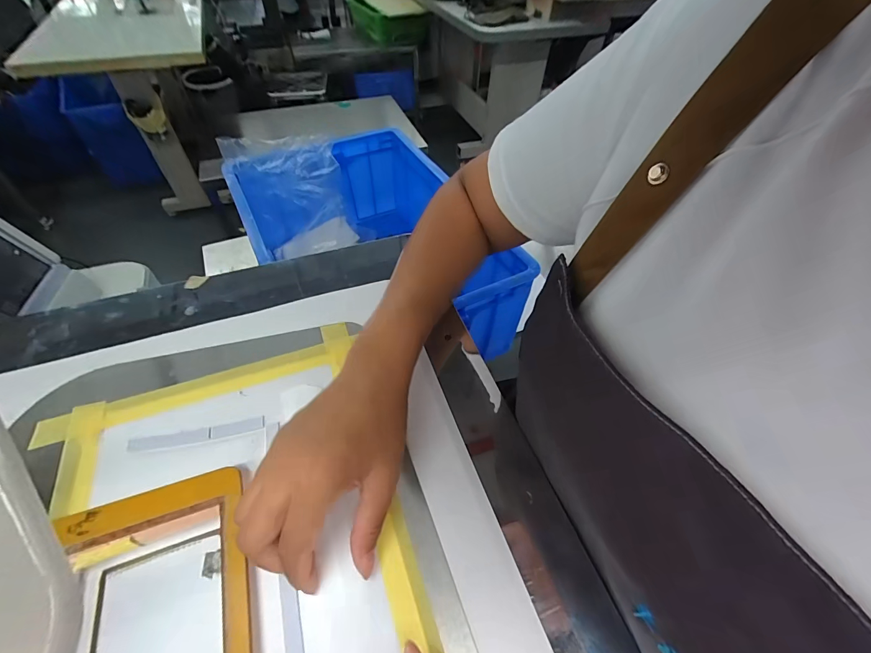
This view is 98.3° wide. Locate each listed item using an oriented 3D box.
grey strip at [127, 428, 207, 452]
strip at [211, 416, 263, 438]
[{"bbox_3d":[-0.215,0.091,0.302,0.060,0.004,0.011,-8,53,-8],"label":"grey strip"},{"bbox_3d":[-0.164,0.083,0.310,0.041,0.004,0.011,-10,54,-10],"label":"strip"}]

